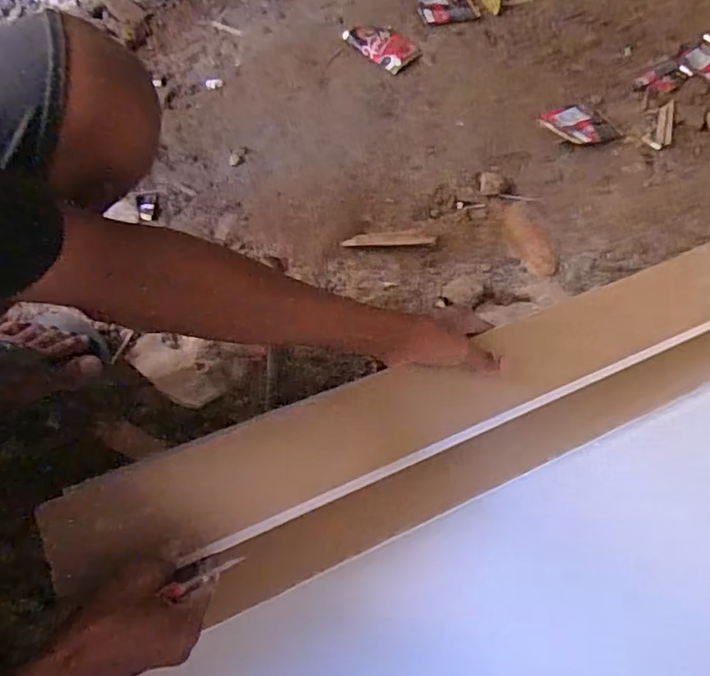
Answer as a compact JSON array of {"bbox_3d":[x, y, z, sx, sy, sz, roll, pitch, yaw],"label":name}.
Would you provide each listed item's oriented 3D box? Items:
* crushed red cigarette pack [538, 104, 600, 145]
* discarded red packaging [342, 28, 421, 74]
[{"bbox_3d":[0.326,-0.318,0.888,0.063,0.022,0.077,-18,65,-10],"label":"crushed red cigarette pack"},{"bbox_3d":[0.043,-0.465,0.917,0.108,0.017,0.069,38,69,17],"label":"discarded red packaging"}]

